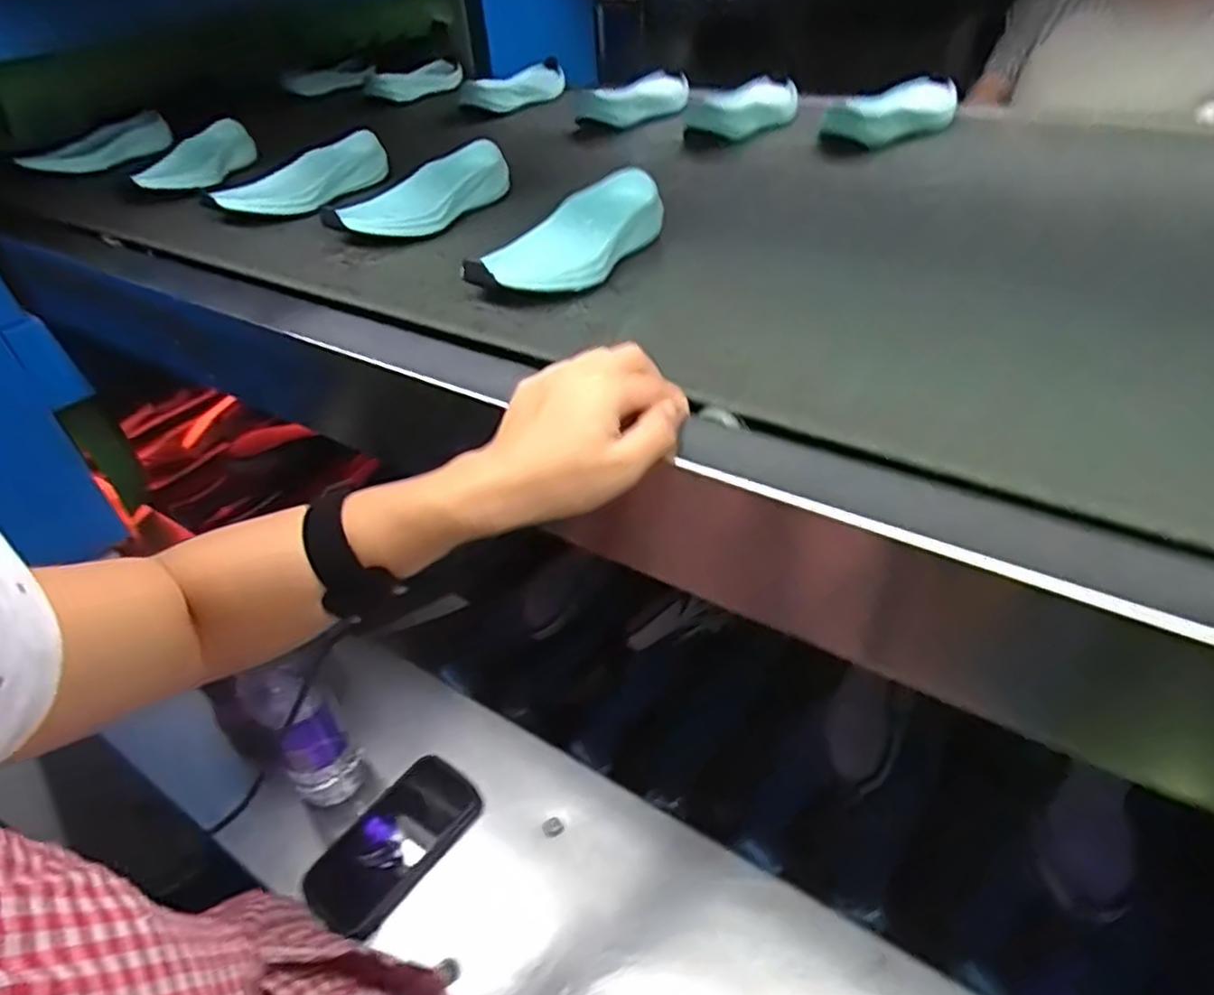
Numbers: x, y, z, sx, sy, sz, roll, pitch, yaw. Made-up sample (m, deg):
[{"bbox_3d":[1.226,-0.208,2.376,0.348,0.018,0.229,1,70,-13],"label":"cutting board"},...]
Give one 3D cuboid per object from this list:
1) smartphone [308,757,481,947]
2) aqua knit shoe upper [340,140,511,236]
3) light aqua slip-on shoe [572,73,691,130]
[{"bbox_3d":[-0.190,0.309,0.646,0.086,0.009,0.154,25,46,30],"label":"smartphone"},{"bbox_3d":[-0.169,-0.287,0.672,0.080,0.039,0.188,23,52,25],"label":"aqua knit shoe upper"},{"bbox_3d":[0.035,-0.516,0.935,0.178,0.037,0.063,-36,53,-27],"label":"light aqua slip-on shoe"}]

